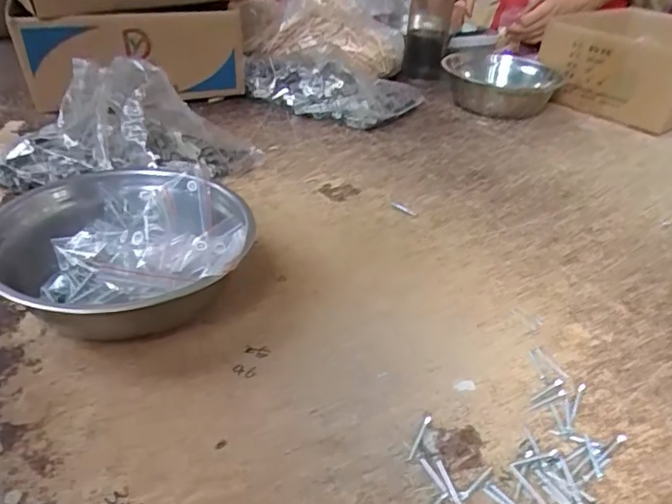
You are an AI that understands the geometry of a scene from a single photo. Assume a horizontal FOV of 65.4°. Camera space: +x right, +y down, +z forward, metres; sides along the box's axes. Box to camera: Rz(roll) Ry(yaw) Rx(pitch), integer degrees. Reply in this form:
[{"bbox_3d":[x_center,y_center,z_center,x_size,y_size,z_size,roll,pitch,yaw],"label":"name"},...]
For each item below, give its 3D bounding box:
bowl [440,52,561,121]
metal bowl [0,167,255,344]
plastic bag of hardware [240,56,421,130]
[{"bbox_3d":[0.287,-0.299,0.931,0.202,0.075,0.197,14,36,14],"label":"bowl"},{"bbox_3d":[-0.173,-0.001,0.438,0.196,0.072,0.207,3,35,-2],"label":"metal bowl"},{"bbox_3d":[-0.011,-0.270,0.856,0.260,0.069,0.131,18,37,19],"label":"plastic bag of hardware"}]

